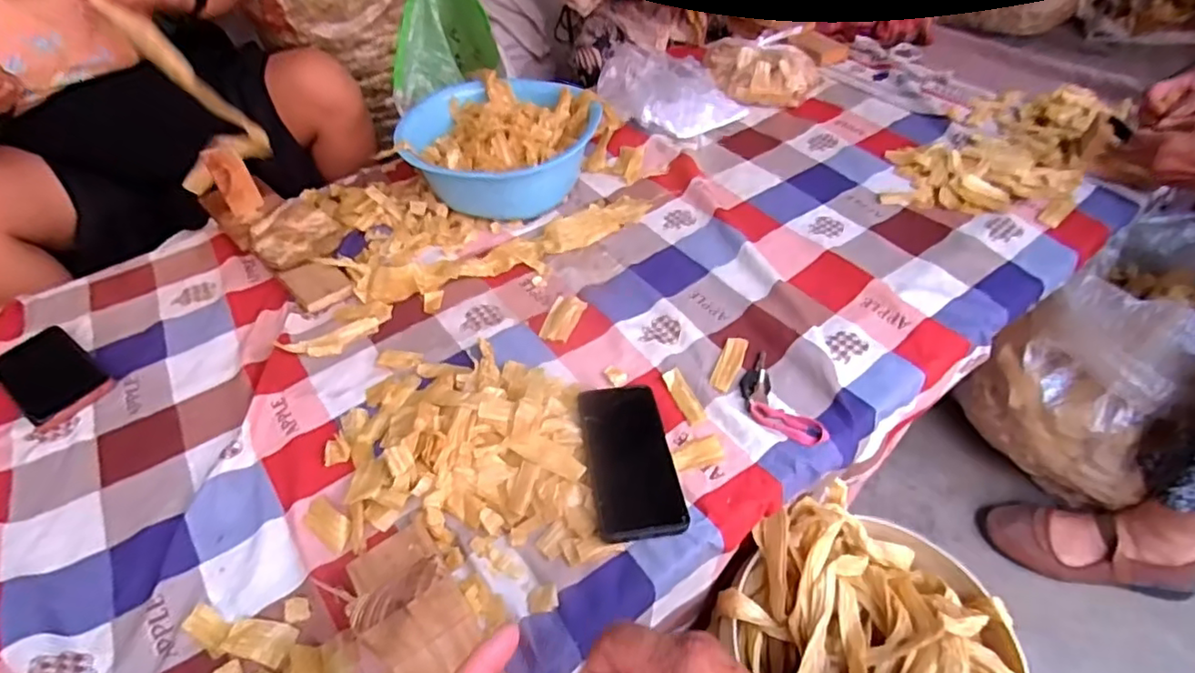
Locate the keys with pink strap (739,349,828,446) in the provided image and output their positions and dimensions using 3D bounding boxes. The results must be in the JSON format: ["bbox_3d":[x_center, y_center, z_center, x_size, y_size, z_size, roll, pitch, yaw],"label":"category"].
[{"bbox_3d":[0.175,0.061,0.612,0.052,0.013,0.121,-17,48,-12],"label":"keys with pink strap"}]

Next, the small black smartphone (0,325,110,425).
[{"bbox_3d":[-0.635,0.039,0.708,0.157,0.012,0.082,26,54,25],"label":"small black smartphone"}]

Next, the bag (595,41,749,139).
[{"bbox_3d":[0.114,-0.415,1.035,0.179,0.069,0.226,-29,52,-21],"label":"bag"}]

